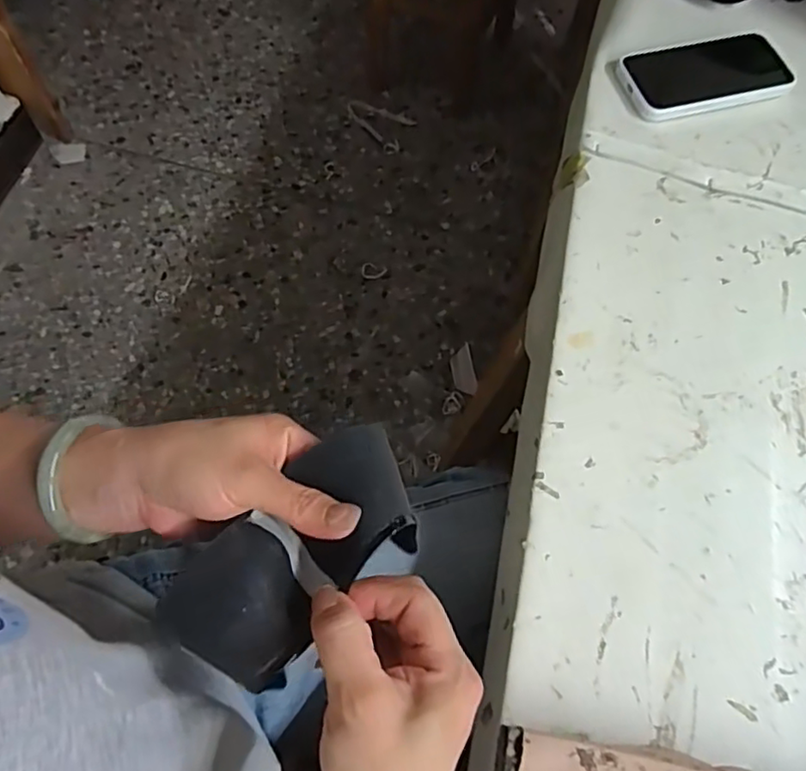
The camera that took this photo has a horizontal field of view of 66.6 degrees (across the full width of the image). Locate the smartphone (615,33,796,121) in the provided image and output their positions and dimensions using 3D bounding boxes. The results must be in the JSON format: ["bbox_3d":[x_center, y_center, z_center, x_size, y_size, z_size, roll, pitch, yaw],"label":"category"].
[{"bbox_3d":[0.294,-0.302,0.596,0.162,0.008,0.086,-13,67,-10],"label":"smartphone"}]

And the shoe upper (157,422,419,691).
[{"bbox_3d":[-0.047,0.082,0.300,0.072,0.032,0.135,42,72,15],"label":"shoe upper"}]

